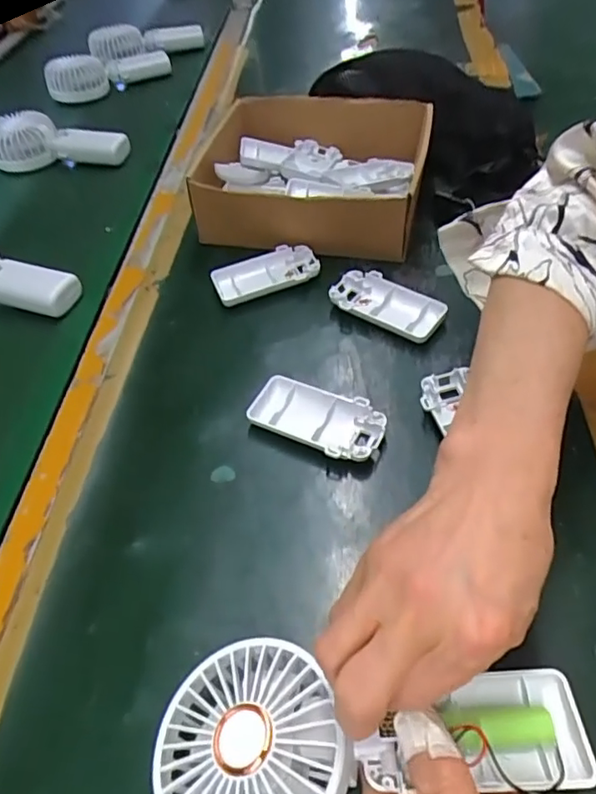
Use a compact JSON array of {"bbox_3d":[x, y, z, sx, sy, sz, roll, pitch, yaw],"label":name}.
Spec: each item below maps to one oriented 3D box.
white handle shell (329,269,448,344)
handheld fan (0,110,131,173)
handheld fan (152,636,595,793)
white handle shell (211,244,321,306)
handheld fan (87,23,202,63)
[{"bbox_3d":[0.074,-0.077,0.461,0.096,0.018,0.048,28,58,25],"label":"white handle shell"},{"bbox_3d":[-0.305,-0.332,0.701,0.183,0.048,0.073,-1,50,5],"label":"handheld fan"},{"bbox_3d":[0.029,0.148,0.237,0.180,0.033,0.082,-4,50,2],"label":"handheld fan"},{"bbox_3d":[-0.029,-0.112,0.500,0.094,0.015,0.048,-21,51,-11],"label":"white handle shell"},{"bbox_3d":[-0.252,-0.596,0.904,0.182,0.043,0.068,-23,52,-13],"label":"handheld fan"}]

